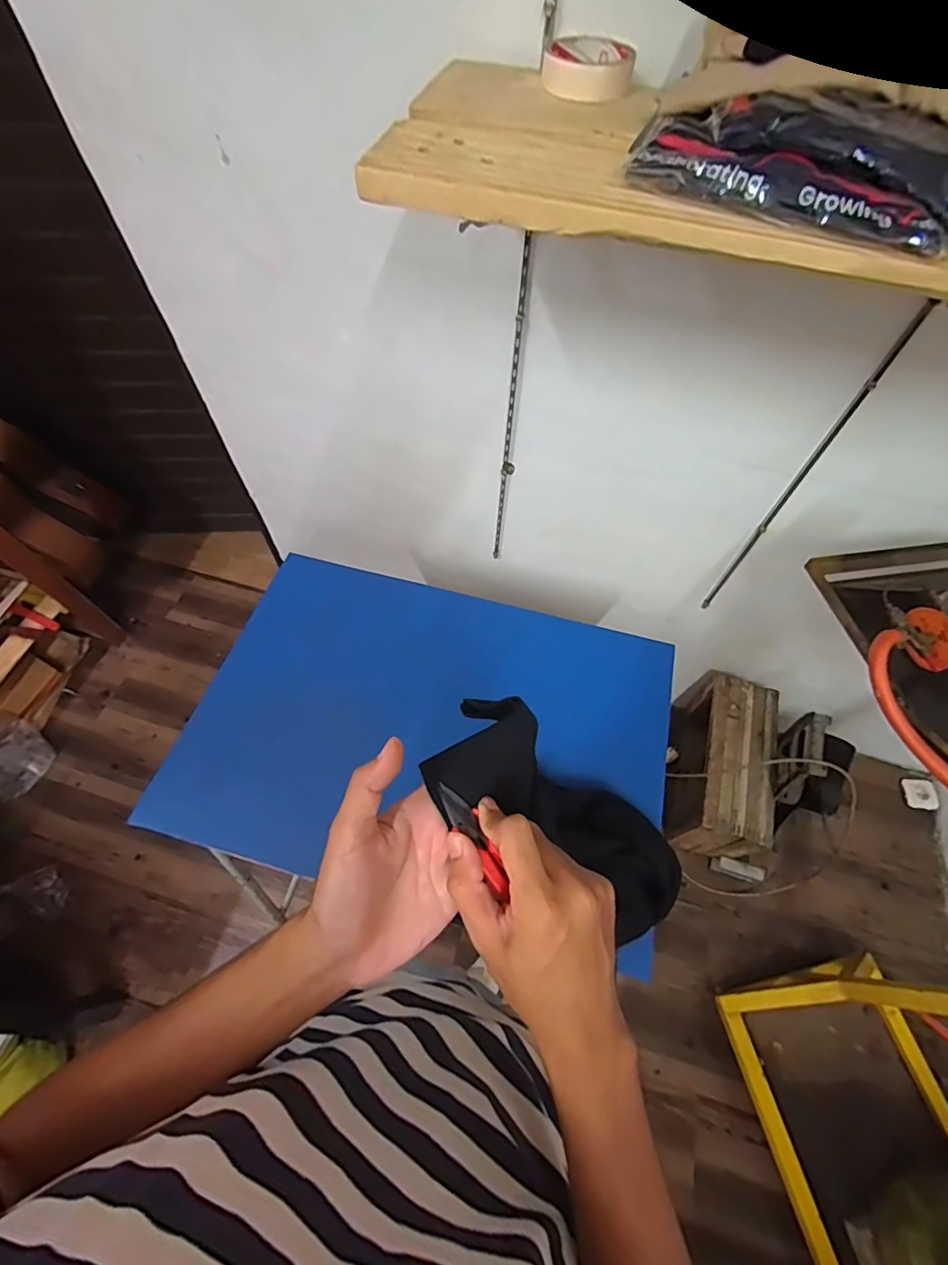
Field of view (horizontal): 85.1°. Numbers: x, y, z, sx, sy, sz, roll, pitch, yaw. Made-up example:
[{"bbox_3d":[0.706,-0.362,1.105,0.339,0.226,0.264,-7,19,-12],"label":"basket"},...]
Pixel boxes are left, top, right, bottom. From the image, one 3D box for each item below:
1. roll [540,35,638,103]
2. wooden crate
[{"bbox_3d":[0.108,-0.538,0.491,0.083,0.026,0.083,1,60,-1],"label":"roll"},{"bbox_3d":[0.634,0.347,1.358,0.171,0.291,0.428,16,61,7],"label":"wooden crate"}]

